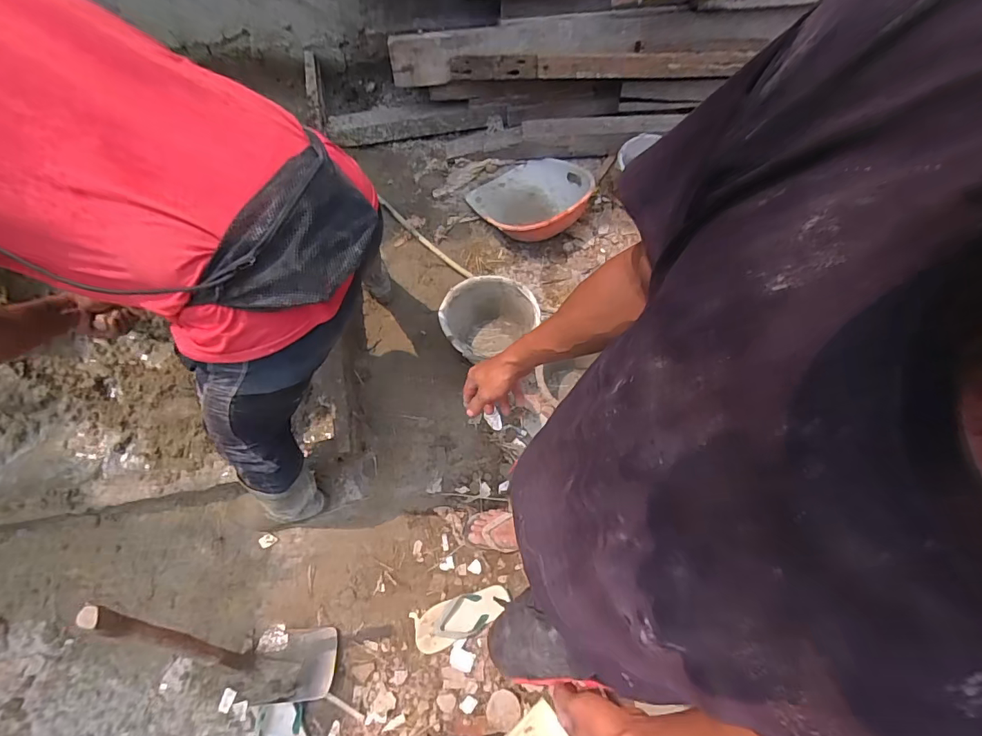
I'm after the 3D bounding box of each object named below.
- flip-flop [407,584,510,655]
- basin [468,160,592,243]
[{"bbox_3d":[-0.078,0.679,1.258,0.263,0.037,0.102,-18,70,-9],"label":"flip-flop"},{"bbox_3d":[0.165,-0.626,1.670,0.420,0.176,0.365,-21,71,-10],"label":"basin"}]

